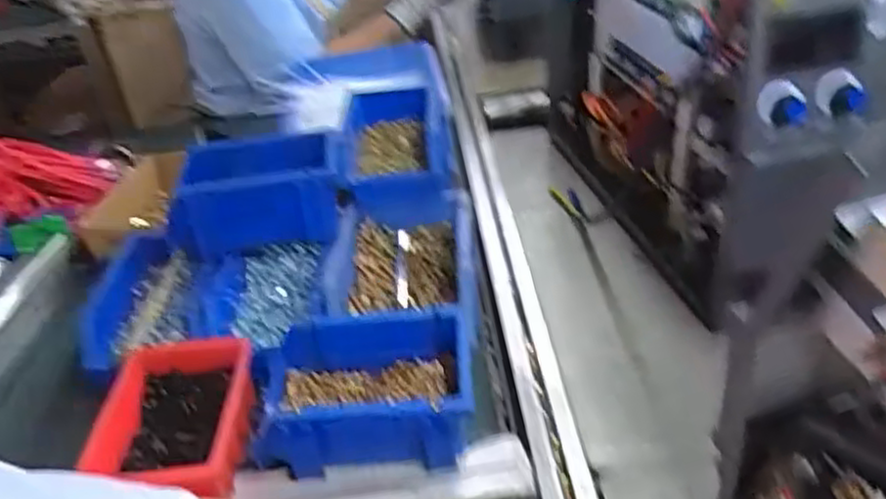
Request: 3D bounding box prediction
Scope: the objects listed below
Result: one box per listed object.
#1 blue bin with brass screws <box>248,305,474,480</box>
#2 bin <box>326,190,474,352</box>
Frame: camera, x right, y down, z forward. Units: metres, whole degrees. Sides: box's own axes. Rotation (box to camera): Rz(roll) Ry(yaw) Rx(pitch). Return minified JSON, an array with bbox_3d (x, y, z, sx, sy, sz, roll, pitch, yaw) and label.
[{"bbox_3d":[-0.058,0.105,0.544,0.162,0.065,0.105,-9,34,-3],"label":"blue bin with brass screws"},{"bbox_3d":[-0.035,0.027,0.665,0.125,0.066,0.176,-5,34,3],"label":"bin"}]

